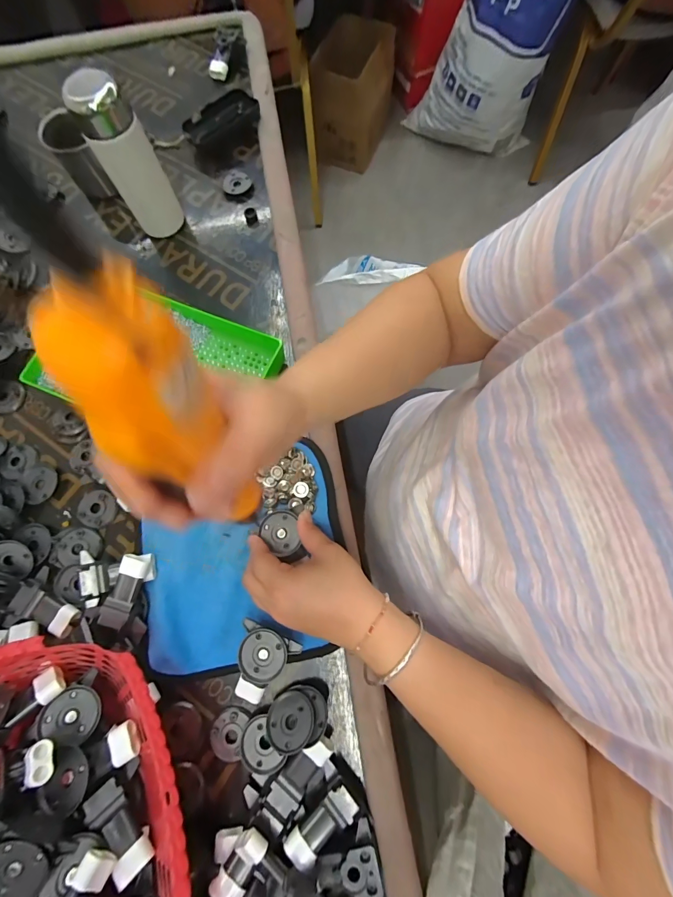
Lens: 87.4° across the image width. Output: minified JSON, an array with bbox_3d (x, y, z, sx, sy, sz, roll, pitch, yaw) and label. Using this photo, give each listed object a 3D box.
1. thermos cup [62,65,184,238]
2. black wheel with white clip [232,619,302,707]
[{"bbox_3d":[-0.225,-0.313,0.391,0.056,0.142,0.046,-25,76,-8],"label":"thermos cup"},{"bbox_3d":[-0.067,0.196,0.317,0.053,0.028,0.064,18,74,3],"label":"black wheel with white clip"}]

